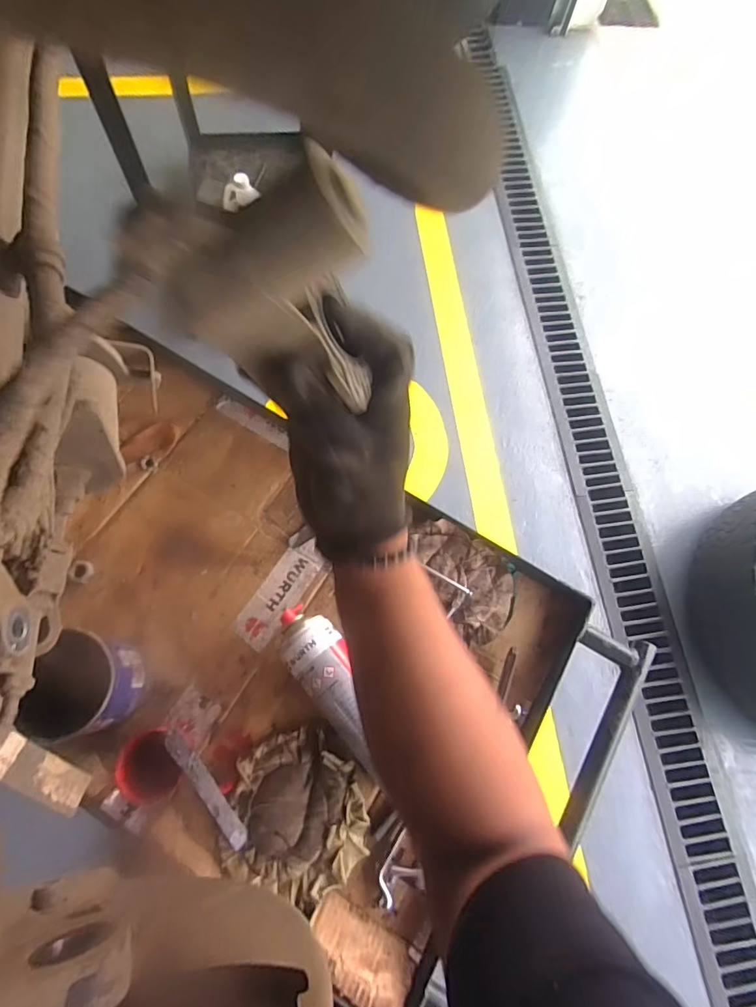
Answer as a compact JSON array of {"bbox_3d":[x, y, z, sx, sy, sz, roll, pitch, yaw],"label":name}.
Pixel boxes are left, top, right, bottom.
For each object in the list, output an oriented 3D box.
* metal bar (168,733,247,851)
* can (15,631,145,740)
[{"bbox_3d":[-0.170,0.286,0.486,0.019,0.018,0.135,-30,96,-8],"label":"metal bar"},{"bbox_3d":[-0.303,0.187,0.504,0.092,0.086,0.097,1,71,-4],"label":"can"}]

